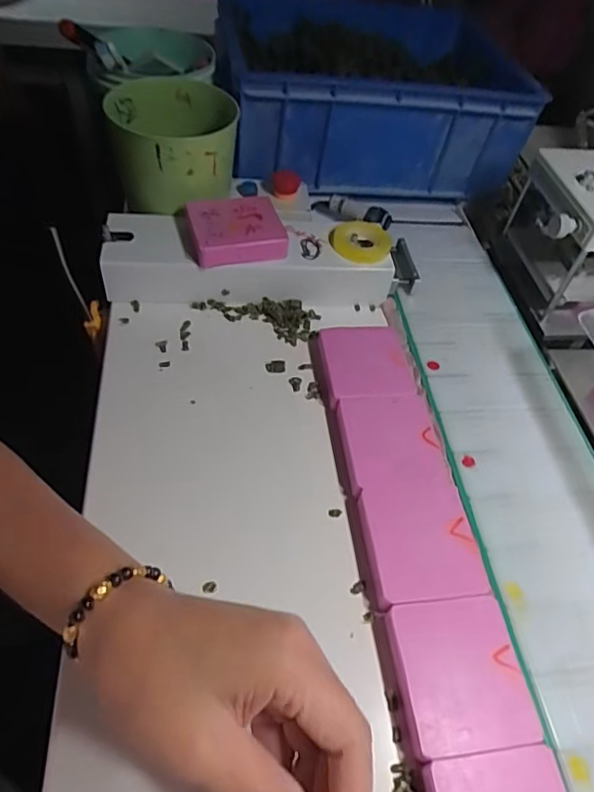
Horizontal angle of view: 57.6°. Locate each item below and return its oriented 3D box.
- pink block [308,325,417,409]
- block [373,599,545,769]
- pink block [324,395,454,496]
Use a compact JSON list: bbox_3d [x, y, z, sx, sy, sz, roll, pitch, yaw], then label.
[{"bbox_3d":[0.054,-0.026,0.446,0.075,0.017,0.079,-5,51,-9],"label":"pink block"},{"bbox_3d":[0.089,0.158,0.307,0.074,0.015,0.077,-3,51,-8],"label":"block"},{"bbox_3d":[0.066,0.035,0.400,0.074,0.018,0.078,-4,51,-8],"label":"pink block"}]

